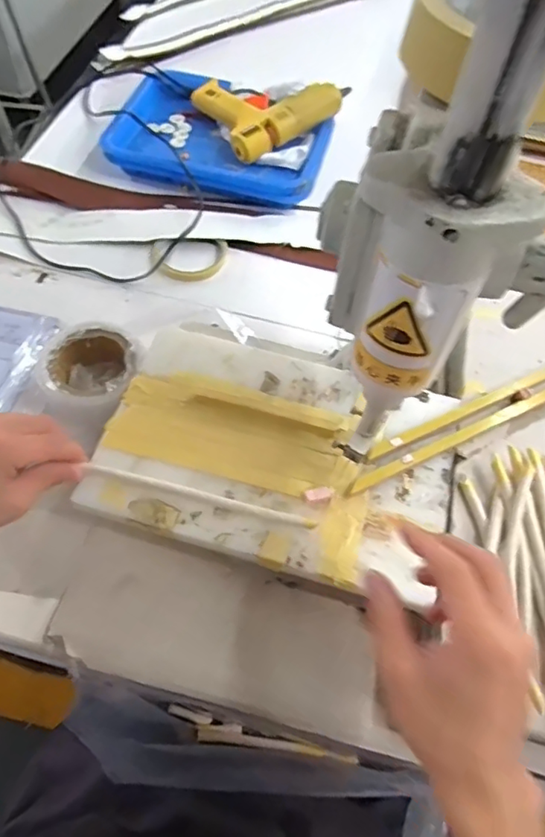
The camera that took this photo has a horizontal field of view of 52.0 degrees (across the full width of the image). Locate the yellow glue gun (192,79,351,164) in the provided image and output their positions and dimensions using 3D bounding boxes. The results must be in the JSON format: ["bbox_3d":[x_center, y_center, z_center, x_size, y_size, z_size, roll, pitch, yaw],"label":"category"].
[{"bbox_3d":[-0.010,-0.445,0.796,0.156,0.058,0.165,-24,63,-17],"label":"yellow glue gun"}]

